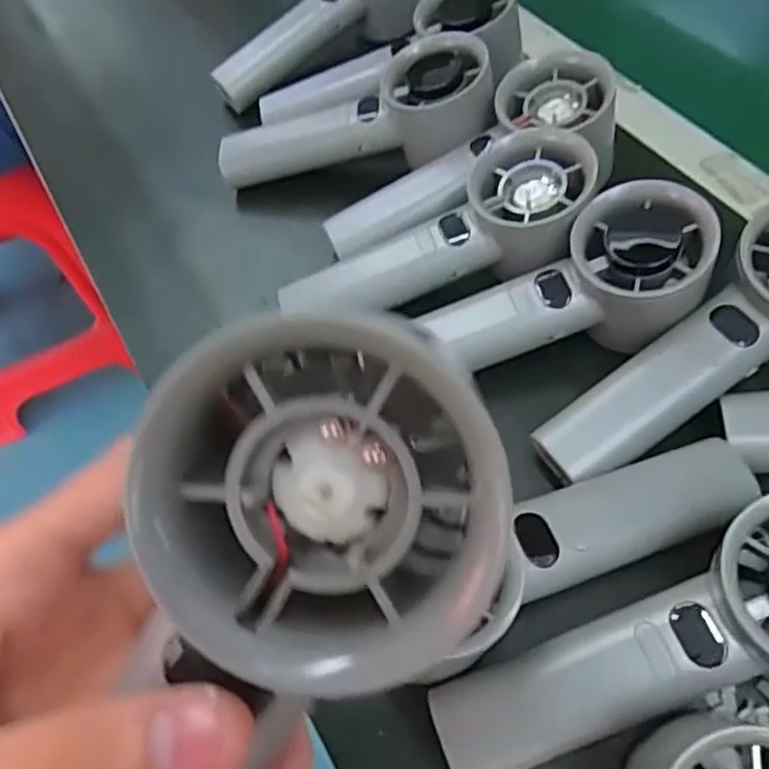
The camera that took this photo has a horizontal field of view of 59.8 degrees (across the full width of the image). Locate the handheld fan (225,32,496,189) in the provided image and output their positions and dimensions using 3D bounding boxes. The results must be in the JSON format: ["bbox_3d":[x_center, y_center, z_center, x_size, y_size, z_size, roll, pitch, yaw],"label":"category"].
[{"bbox_3d":[-0.019,-0.143,0.370,0.159,0.043,0.049,-12,55,16],"label":"handheld fan"}]

